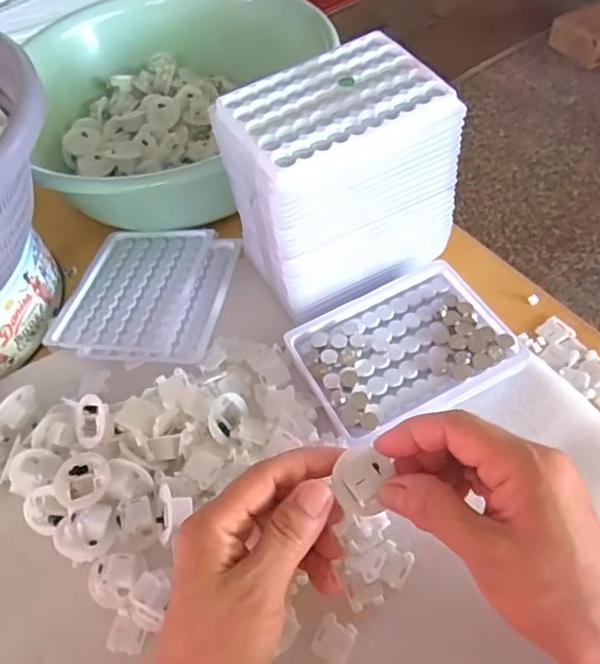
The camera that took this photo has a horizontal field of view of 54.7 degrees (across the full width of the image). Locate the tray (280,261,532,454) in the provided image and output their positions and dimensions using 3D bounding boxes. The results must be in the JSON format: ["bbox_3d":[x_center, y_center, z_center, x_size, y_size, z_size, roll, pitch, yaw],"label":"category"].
[{"bbox_3d":[0.066,0.010,0.385,0.127,0.025,0.098,-25,56,-10],"label":"tray"}]

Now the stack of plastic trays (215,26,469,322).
[{"bbox_3d":[0.024,-0.098,0.397,0.143,0.133,0.096,-24,56,-10],"label":"stack of plastic trays"}]

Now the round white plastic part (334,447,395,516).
[{"bbox_3d":[0.030,0.073,0.282,0.026,0.009,0.030,37,63,4],"label":"round white plastic part"}]

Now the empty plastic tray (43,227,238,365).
[{"bbox_3d":[-0.117,-0.034,0.448,0.123,0.018,0.129,7,56,9],"label":"empty plastic tray"}]

